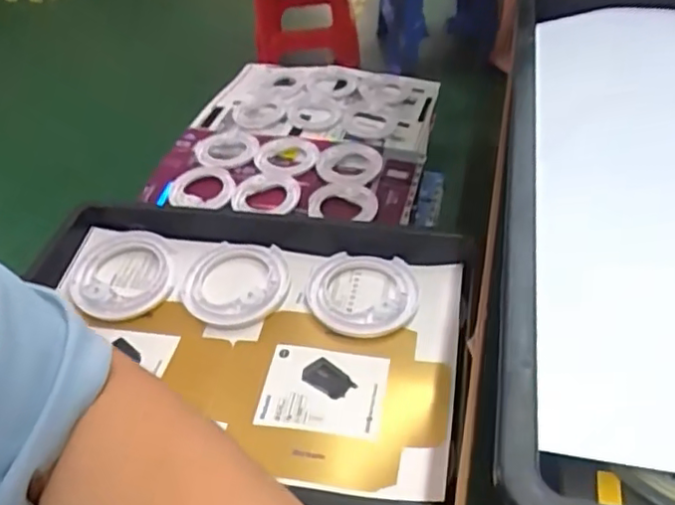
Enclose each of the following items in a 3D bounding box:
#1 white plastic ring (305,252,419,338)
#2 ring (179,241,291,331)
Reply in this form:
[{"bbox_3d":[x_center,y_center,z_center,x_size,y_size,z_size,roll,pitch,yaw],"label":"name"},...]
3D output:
[{"bbox_3d":[0.029,0.046,0.753,0.134,0.012,0.133,-2,44,5],"label":"white plastic ring"},{"bbox_3d":[-0.127,0.034,0.772,0.127,0.013,0.133,-3,44,3],"label":"ring"}]

